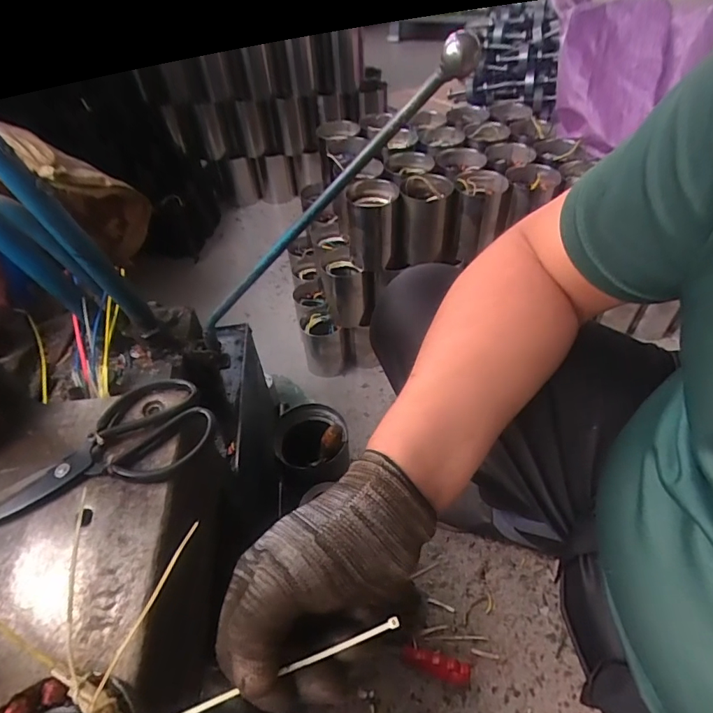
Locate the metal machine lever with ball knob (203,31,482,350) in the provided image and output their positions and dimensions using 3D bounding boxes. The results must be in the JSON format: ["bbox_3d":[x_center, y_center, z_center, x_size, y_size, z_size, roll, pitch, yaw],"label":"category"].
[{"bbox_3d":[-0.057,-0.127,0.463,0.031,0.442,0.042,35,45,-23],"label":"metal machine lever with ball knob"}]

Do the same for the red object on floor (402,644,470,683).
[{"bbox_3d":[0.108,0.423,0.635,0.090,0.027,0.026,13,50,16],"label":"red object on floor"}]

